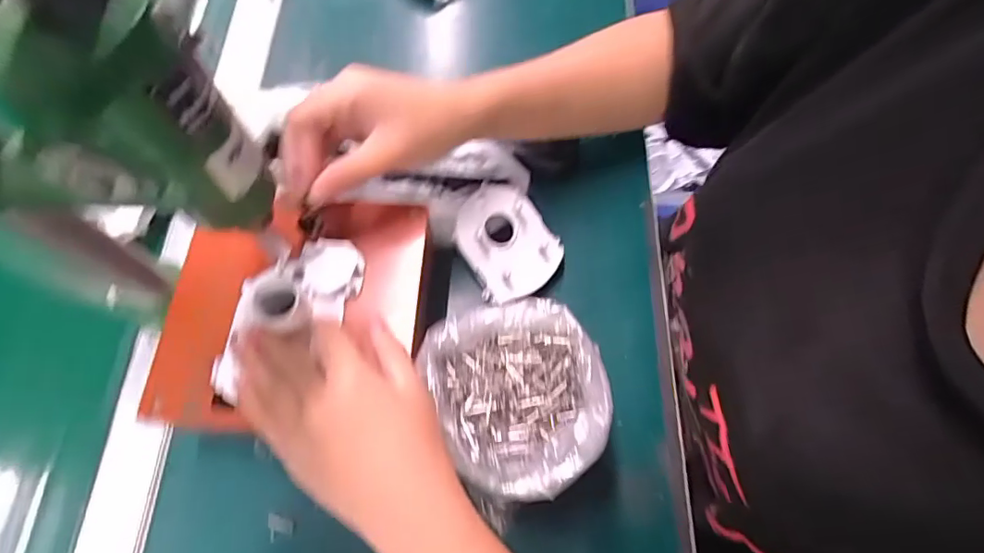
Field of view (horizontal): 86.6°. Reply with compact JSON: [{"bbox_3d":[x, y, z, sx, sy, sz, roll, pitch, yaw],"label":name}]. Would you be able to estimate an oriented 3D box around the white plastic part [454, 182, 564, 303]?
[{"bbox_3d":[0.009,-0.026,0.394,0.067,0.019,0.082,-42,98,-13],"label":"white plastic part"}]

